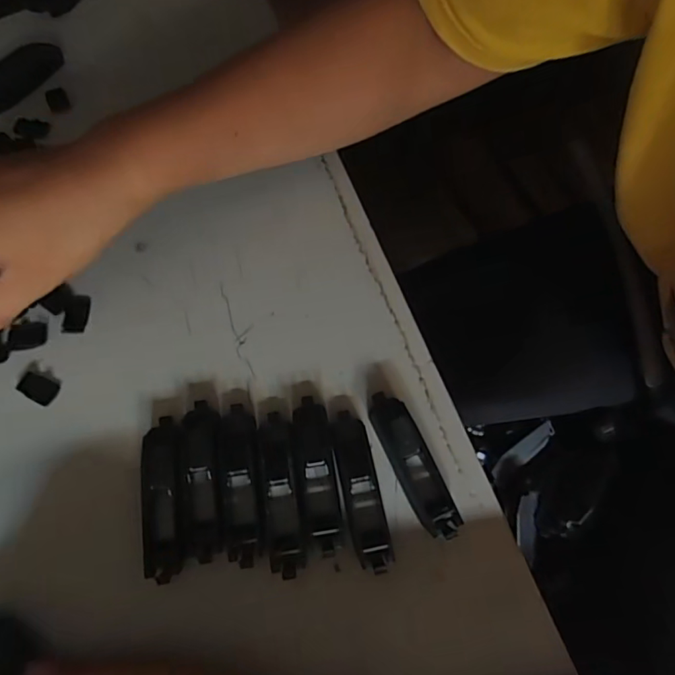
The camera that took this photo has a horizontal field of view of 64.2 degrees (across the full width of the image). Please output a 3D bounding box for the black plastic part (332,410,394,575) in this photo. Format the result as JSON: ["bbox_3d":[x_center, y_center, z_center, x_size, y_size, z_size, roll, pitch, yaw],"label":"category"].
[{"bbox_3d":[0.011,0.072,0.259,0.018,0.014,0.074,-10,67,-6],"label":"black plastic part"}]

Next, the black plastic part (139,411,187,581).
[{"bbox_3d":[-0.082,0.075,0.257,0.019,0.014,0.073,-7,67,-4],"label":"black plastic part"}]

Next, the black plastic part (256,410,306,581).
[{"bbox_3d":[-0.027,0.072,0.256,0.016,0.017,0.075,-8,67,-5],"label":"black plastic part"}]

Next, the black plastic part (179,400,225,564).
[{"bbox_3d":[-0.066,0.068,0.261,0.019,0.013,0.074,-7,67,-4],"label":"black plastic part"}]

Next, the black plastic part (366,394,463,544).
[{"bbox_3d":[0.036,0.060,0.262,0.017,0.019,0.073,-22,69,-10],"label":"black plastic part"}]

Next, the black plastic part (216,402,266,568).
[{"bbox_3d":[-0.047,0.068,0.258,0.021,0.019,0.075,-7,67,-4],"label":"black plastic part"}]

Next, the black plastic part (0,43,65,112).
[{"bbox_3d":[-0.216,-0.173,0.358,0.020,0.016,0.075,39,71,14],"label":"black plastic part"}]

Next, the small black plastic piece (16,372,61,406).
[{"bbox_3d":[-0.157,0.026,0.281,0.021,0.004,0.013,24,68,9],"label":"small black plastic piece"}]

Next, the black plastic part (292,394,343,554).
[{"bbox_3d":[-0.011,0.065,0.262,0.019,0.013,0.074,-7,67,-4],"label":"black plastic part"}]

